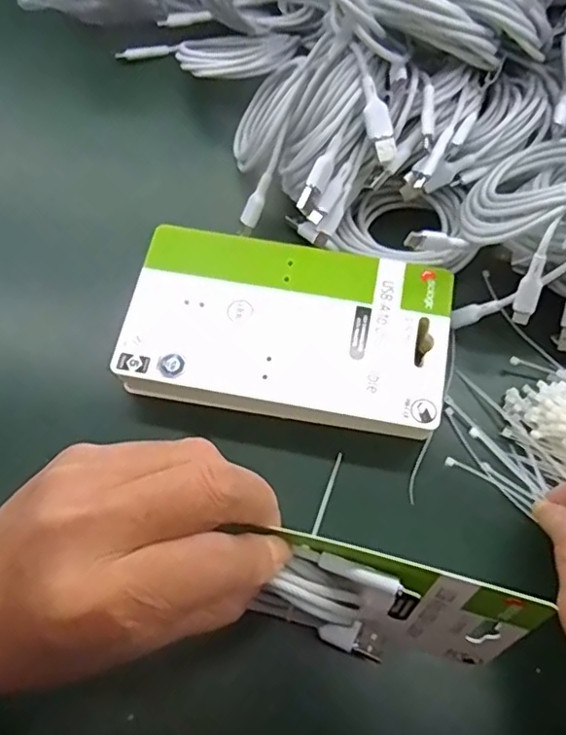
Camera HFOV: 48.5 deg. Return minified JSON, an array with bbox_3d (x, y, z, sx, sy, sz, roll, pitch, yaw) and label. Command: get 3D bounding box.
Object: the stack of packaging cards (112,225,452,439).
[{"bbox_3d":[0.003,-0.020,0.362,0.177,0.024,0.103,8,68,4],"label":"stack of packaging cards"}]

